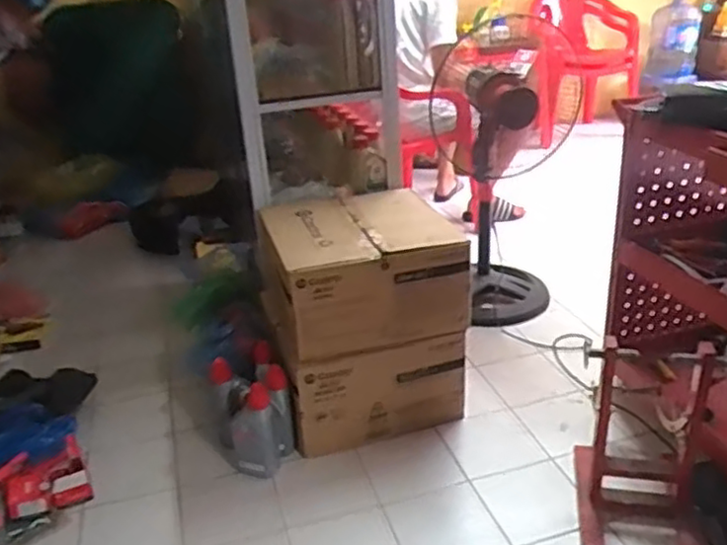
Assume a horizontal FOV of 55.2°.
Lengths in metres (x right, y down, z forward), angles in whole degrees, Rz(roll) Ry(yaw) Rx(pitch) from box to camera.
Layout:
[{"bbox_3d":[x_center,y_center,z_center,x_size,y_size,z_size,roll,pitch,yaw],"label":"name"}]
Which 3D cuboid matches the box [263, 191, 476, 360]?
[{"bbox_3d":[-0.018,-0.025,1.746,0.436,0.237,0.472,-11,26,-14],"label":"box"}]

